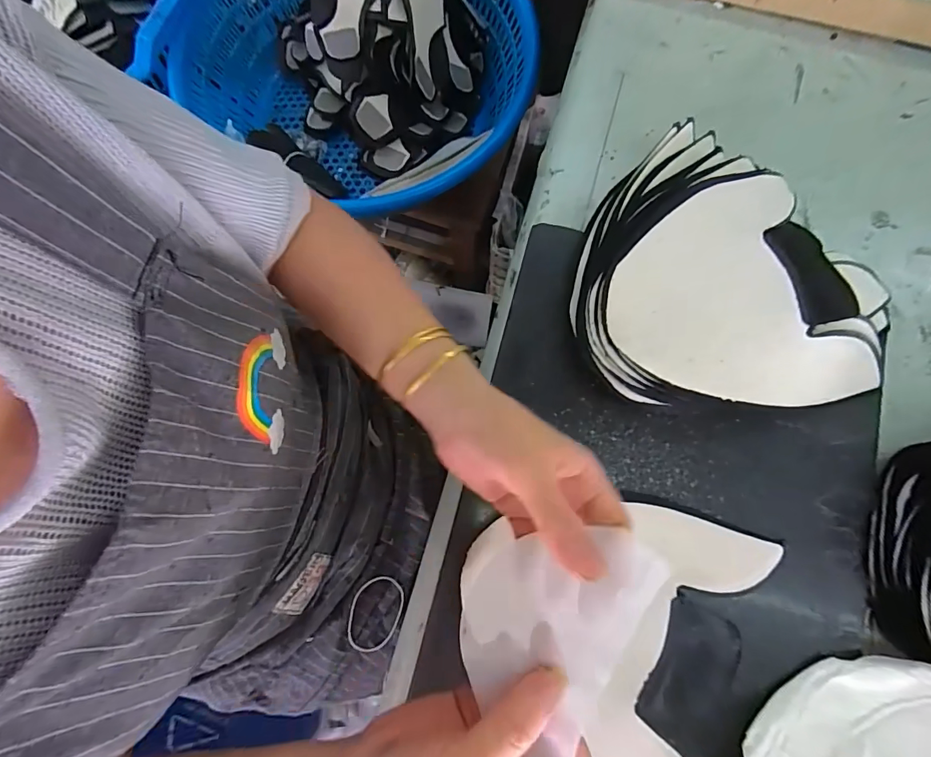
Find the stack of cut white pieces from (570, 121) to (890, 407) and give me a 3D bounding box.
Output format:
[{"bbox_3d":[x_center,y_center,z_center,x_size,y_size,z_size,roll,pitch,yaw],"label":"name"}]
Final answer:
[{"bbox_3d":[0.208,-0.093,0.342,0.235,0.034,0.227,2,78,1],"label":"stack of cut white pieces"}]

